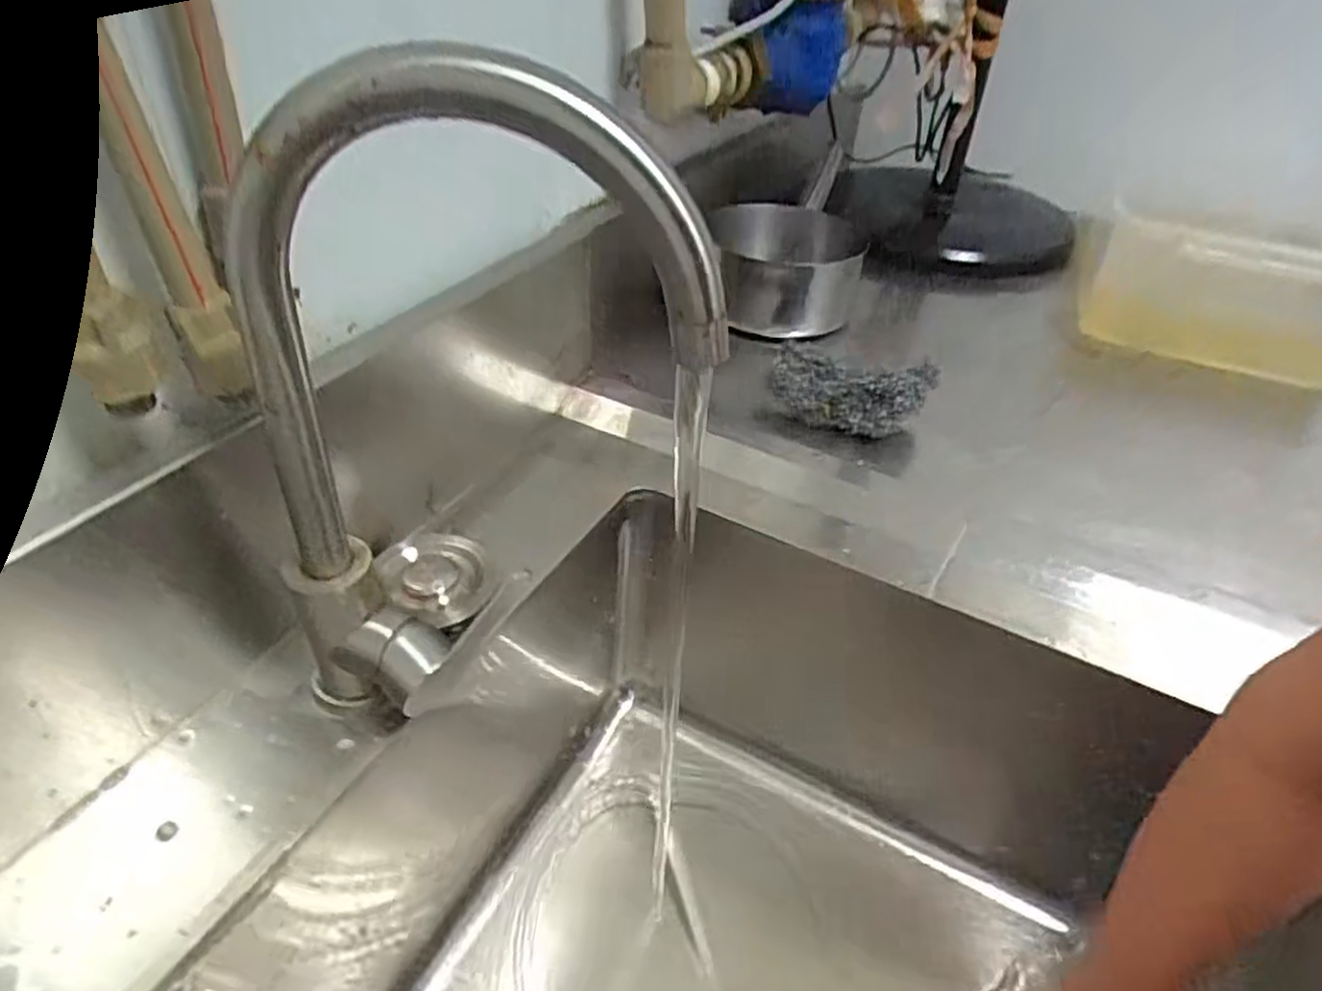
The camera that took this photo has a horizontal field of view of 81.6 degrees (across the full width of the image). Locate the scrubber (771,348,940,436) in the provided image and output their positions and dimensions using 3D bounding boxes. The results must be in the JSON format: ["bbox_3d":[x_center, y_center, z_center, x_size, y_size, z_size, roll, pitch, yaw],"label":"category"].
[{"bbox_3d":[0.164,-0.092,0.674,0.139,0.046,0.057,14,41,11],"label":"scrubber"}]

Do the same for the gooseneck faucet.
[{"bbox_3d":[-0.084,-0.007,0.343,0.204,0.329,0.048,2,40,-3],"label":"gooseneck faucet"}]

